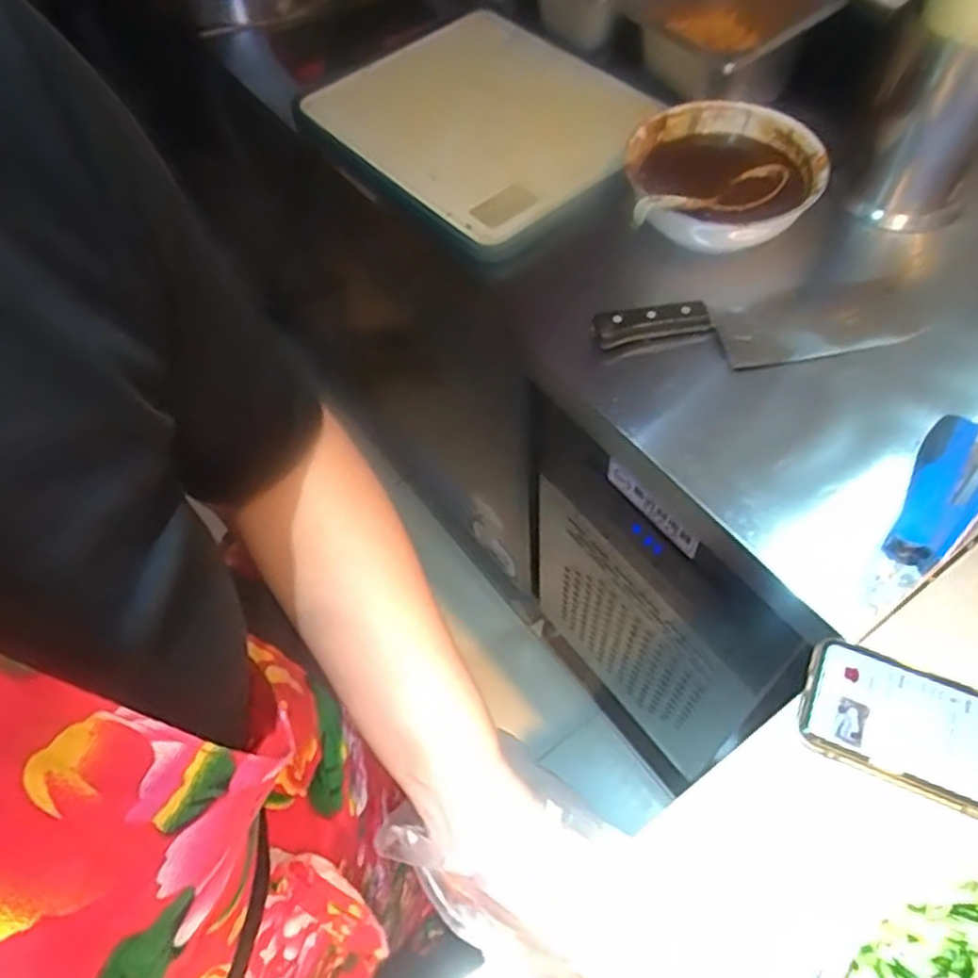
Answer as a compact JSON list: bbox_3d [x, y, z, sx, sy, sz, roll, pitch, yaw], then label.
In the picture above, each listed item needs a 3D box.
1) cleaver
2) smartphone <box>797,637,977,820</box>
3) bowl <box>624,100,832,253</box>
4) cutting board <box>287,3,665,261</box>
[{"bbox_3d":[0.242,-0.145,0.655,0.291,0.029,0.075,-11,64,-5],"label":"cleaver"},{"bbox_3d":[0.279,0.154,0.477,0.153,0.009,0.080,22,66,11],"label":"smartphone"},{"bbox_3d":[0.219,-0.297,0.718,0.176,0.061,0.169,4,64,3],"label":"bowl"},{"bbox_3d":[-0.019,-0.417,0.823,0.295,0.023,0.356,-42,70,-18],"label":"cutting board"}]

